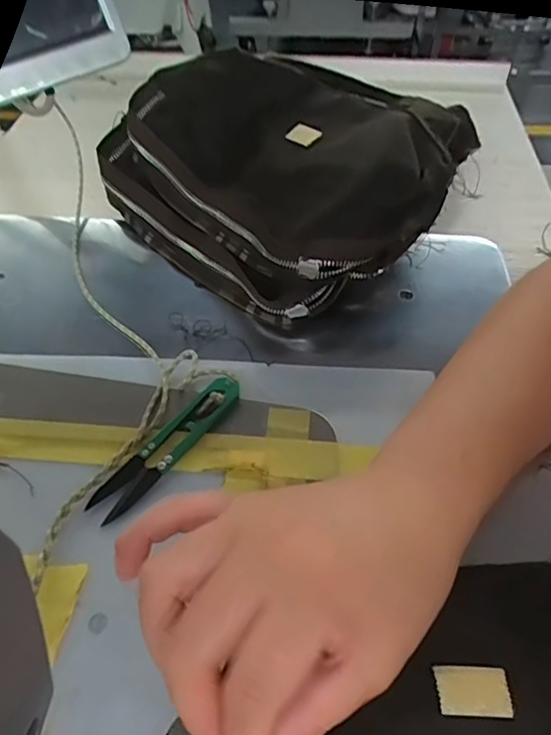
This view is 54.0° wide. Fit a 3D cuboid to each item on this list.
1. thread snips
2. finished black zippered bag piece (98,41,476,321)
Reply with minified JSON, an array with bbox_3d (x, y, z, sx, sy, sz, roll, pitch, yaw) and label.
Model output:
[{"bbox_3d":[-0.060,0.042,0.307,0.021,0.010,0.104,33,60,25],"label":"thread snips"},{"bbox_3d":[0.003,-0.153,0.419,0.198,0.079,0.253,-39,60,-24],"label":"finished black zippered bag piece"}]

